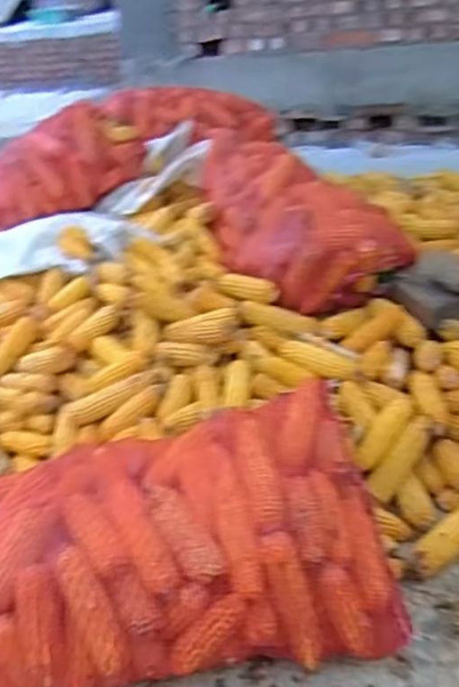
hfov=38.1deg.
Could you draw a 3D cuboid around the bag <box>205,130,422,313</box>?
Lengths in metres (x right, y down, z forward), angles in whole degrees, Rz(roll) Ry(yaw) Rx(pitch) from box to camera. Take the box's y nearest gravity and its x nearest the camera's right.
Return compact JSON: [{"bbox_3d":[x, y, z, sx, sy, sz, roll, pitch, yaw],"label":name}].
[{"bbox_3d":[0.124,-0.345,1.669,0.328,0.200,0.703,-20,45,-20],"label":"bag"}]

